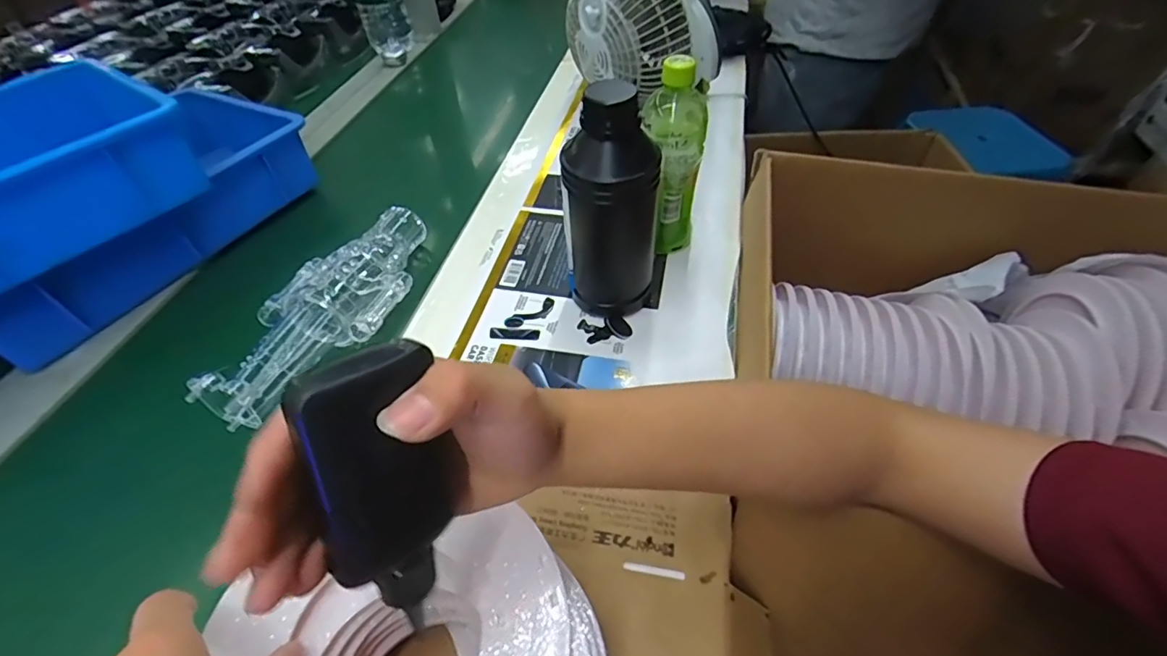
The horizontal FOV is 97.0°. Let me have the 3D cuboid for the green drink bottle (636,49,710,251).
[{"bbox_3d":[0.093,-0.179,0.554,0.065,0.205,0.070,-8,49,-4],"label":"green drink bottle"}]

